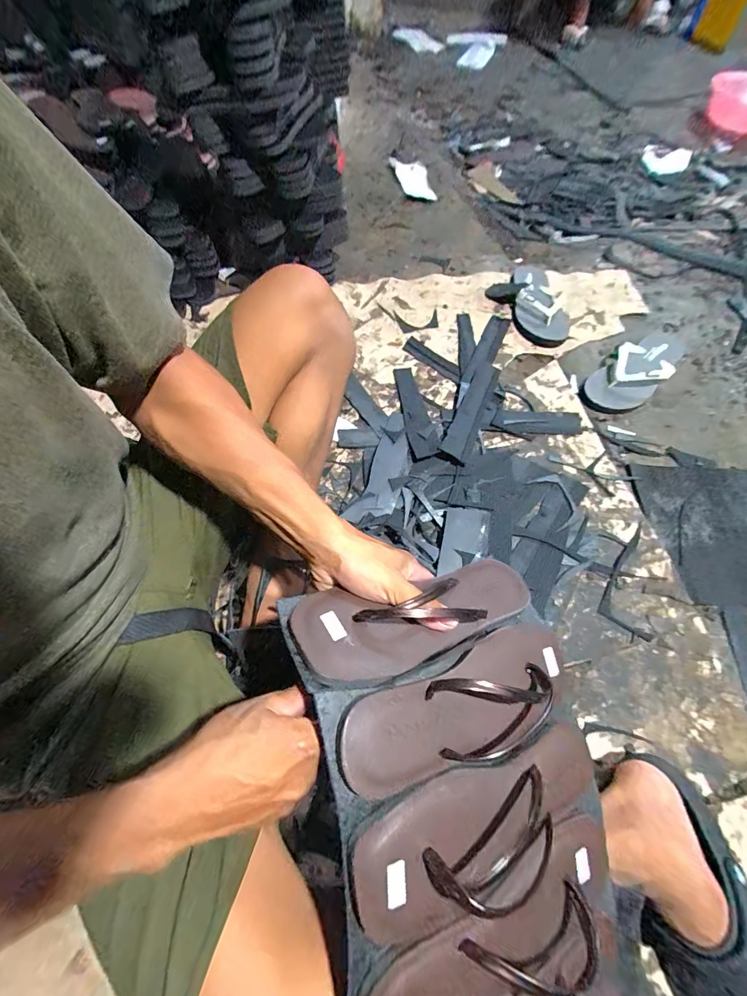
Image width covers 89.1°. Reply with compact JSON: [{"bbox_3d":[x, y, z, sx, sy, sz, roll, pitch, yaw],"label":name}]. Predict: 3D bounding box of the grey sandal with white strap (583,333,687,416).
[{"bbox_3d":[0.531,-0.263,0.767,0.112,0.040,0.259,40,70,20],"label":"grey sandal with white strap"}]

